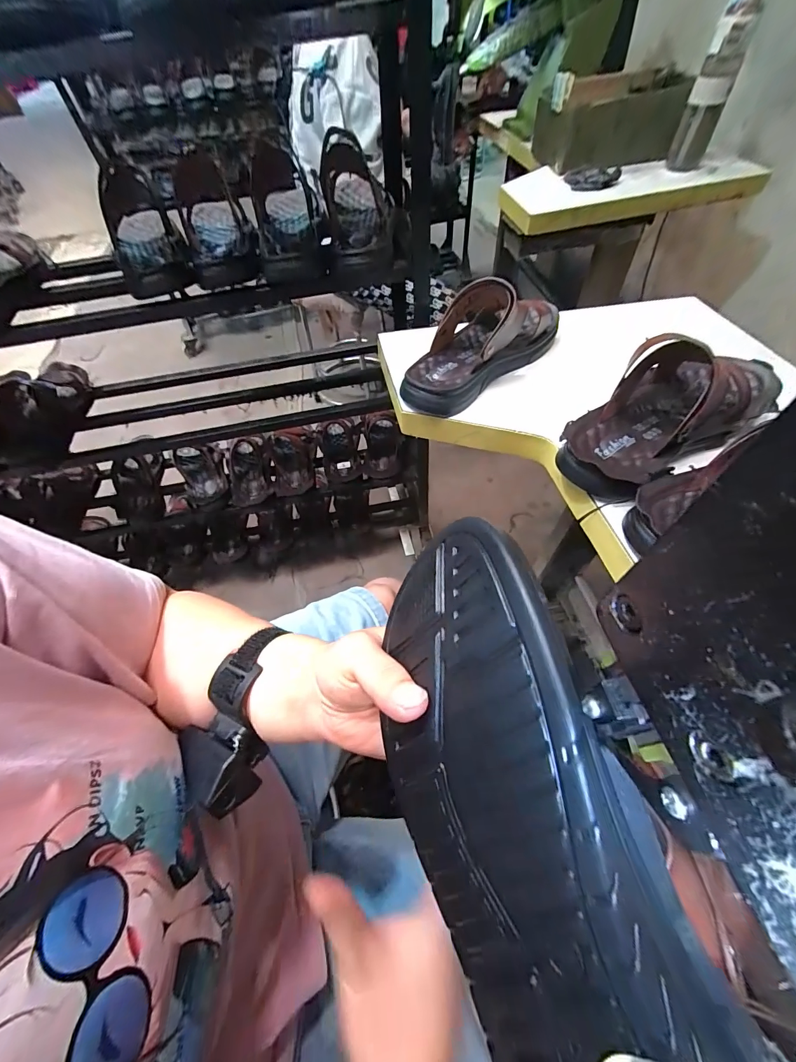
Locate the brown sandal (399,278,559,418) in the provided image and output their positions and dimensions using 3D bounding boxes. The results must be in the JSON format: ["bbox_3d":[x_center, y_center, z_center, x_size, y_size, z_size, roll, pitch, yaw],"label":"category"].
[{"bbox_3d":[0.110,-0.256,0.483,0.100,0.096,0.255,34,65,23],"label":"brown sandal"}]

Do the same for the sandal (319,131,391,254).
[{"bbox_3d":[-0.065,-0.521,0.561,0.093,0.109,0.251,-4,57,1],"label":"sandal"}]

